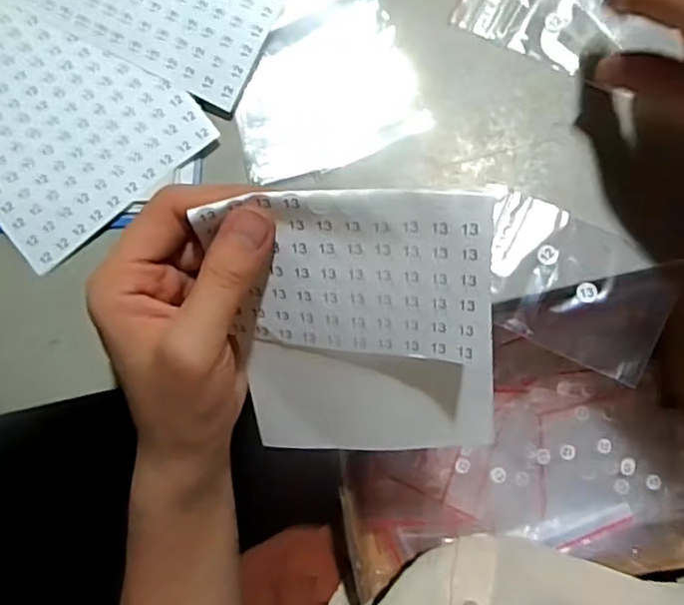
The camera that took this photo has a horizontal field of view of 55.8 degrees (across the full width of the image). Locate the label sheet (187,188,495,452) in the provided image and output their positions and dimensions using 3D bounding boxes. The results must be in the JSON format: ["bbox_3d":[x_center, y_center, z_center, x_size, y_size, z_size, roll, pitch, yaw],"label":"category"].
[{"bbox_3d":[0.009,0.017,0.307,0.121,0.154,0.021,1,42,14],"label":"label sheet"}]

